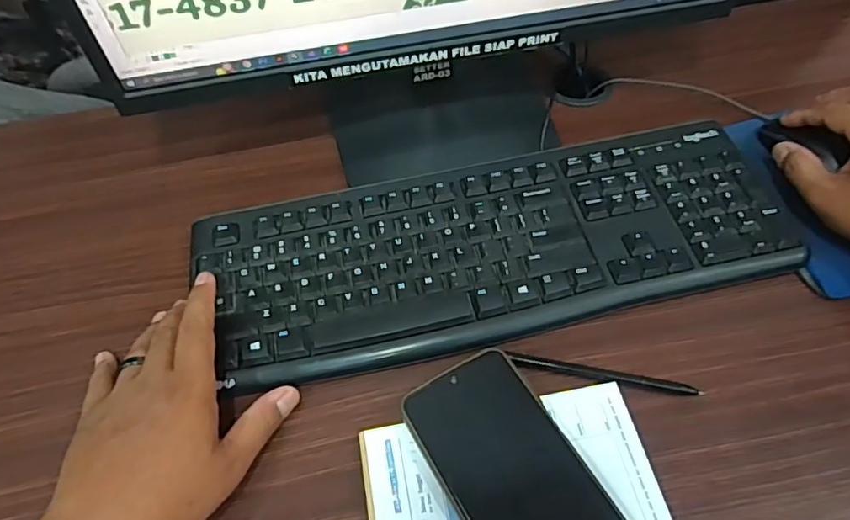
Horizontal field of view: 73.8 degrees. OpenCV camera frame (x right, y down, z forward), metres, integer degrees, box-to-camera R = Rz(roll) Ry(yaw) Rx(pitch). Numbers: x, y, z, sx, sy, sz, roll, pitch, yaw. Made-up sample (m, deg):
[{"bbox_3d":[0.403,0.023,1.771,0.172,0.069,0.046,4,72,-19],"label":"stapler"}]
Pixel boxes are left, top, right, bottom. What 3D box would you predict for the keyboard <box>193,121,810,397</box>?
[{"bbox_3d":[0.053,-0.015,0.421,0.416,0.016,0.148,-12,62,-5],"label":"keyboard"}]

